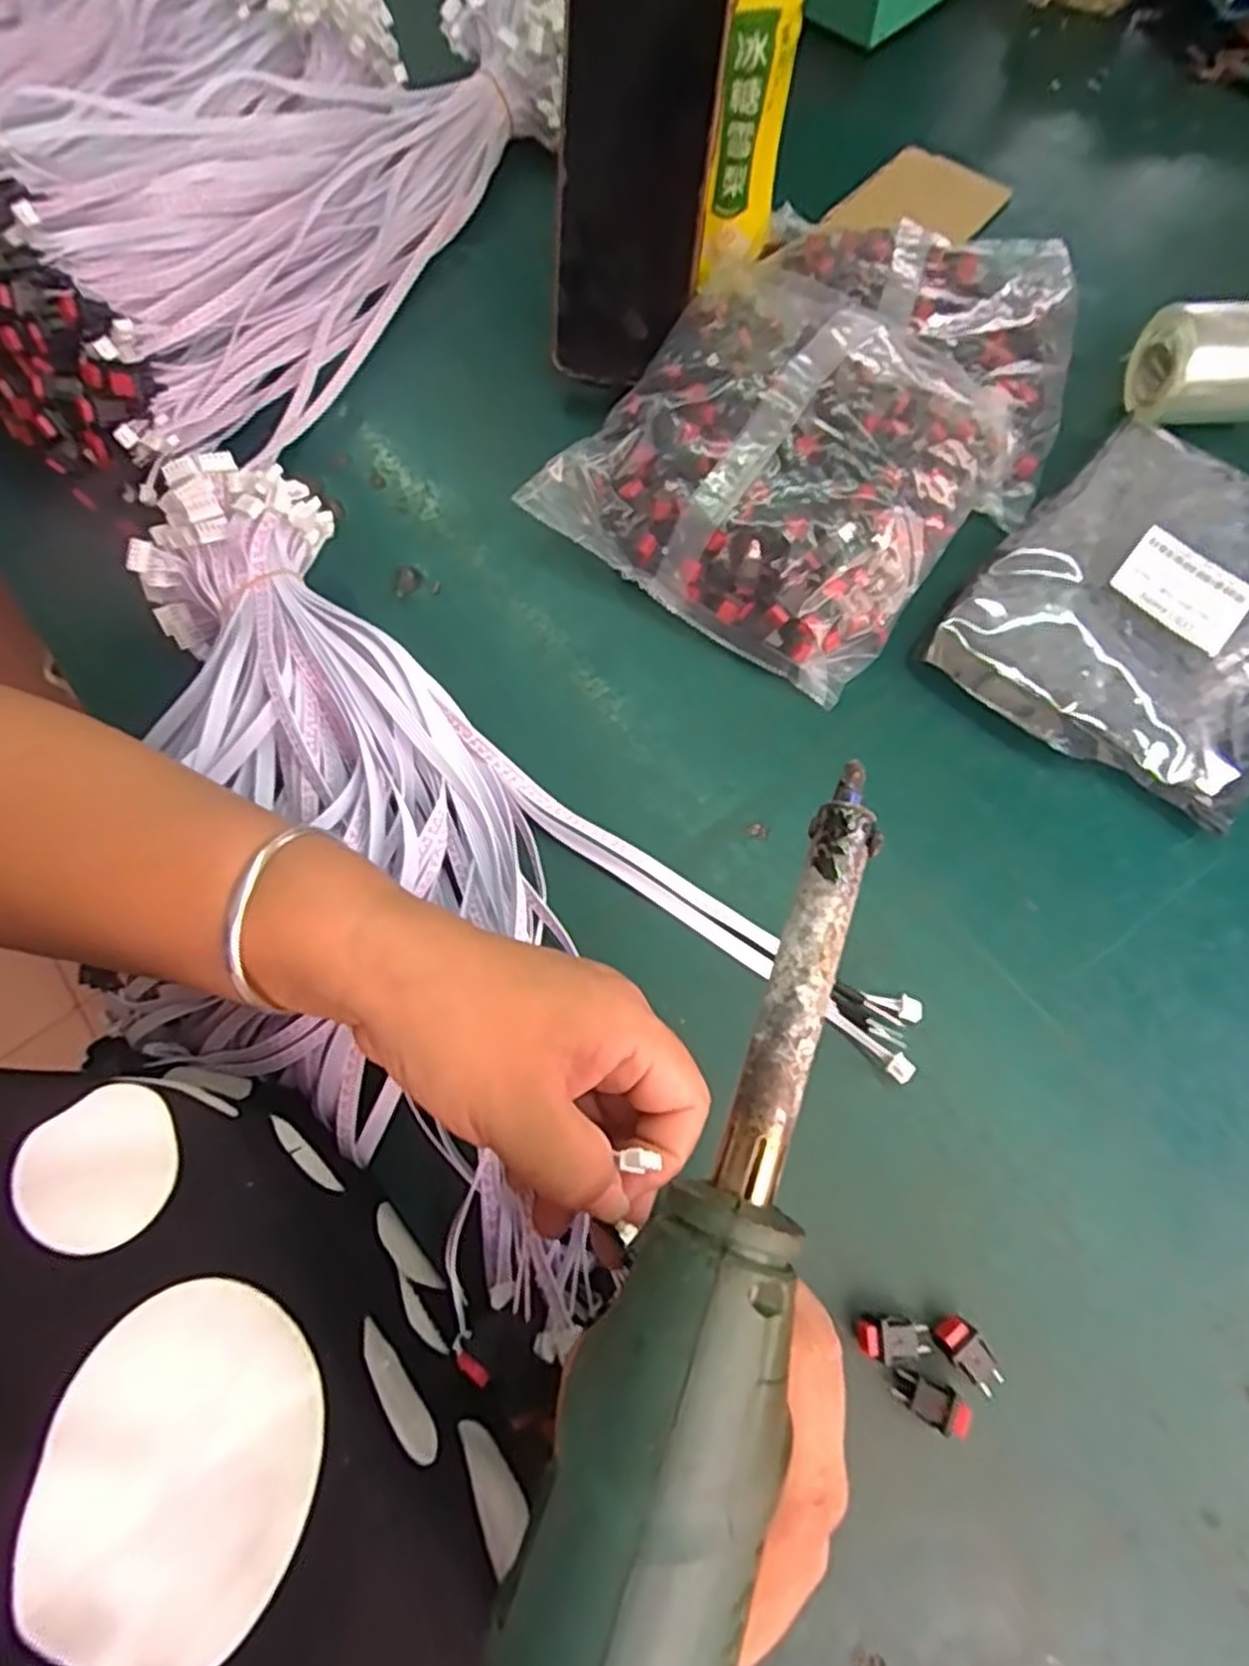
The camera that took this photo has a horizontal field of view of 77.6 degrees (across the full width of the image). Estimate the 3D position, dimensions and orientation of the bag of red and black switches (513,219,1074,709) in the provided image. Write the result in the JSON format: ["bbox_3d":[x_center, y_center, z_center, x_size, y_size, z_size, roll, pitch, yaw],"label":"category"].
[{"bbox_3d":[0.125,-0.240,0.417,0.192,0.073,0.317,36,75,14],"label":"bag of red and black switches"}]

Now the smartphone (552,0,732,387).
[{"bbox_3d":[0.003,-0.327,0.404,0.076,0.169,0.017,15,45,5],"label":"smartphone"}]

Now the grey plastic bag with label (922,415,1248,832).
[{"bbox_3d":[0.272,-0.117,0.394,0.157,0.026,0.200,37,75,14],"label":"grey plastic bag with label"}]

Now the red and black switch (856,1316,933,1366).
[{"bbox_3d":[0.099,0.187,0.287,0.027,0.013,0.014,1,70,3],"label":"red and black switch"}]

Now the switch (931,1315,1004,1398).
[{"bbox_3d":[0.126,0.190,0.285,0.026,0.012,0.014,43,77,16],"label":"switch"}]

